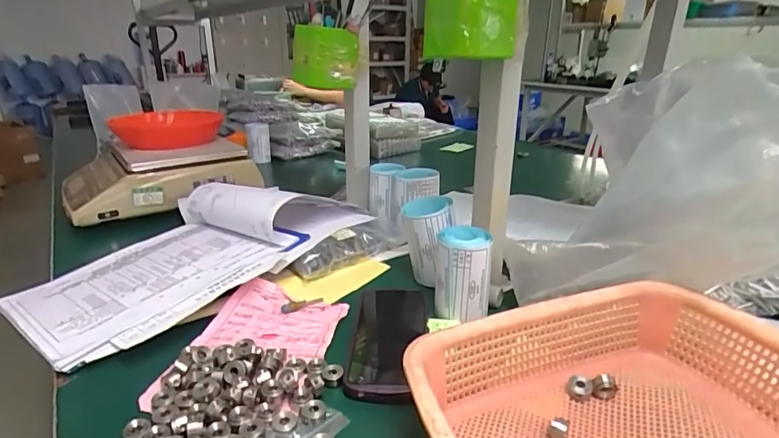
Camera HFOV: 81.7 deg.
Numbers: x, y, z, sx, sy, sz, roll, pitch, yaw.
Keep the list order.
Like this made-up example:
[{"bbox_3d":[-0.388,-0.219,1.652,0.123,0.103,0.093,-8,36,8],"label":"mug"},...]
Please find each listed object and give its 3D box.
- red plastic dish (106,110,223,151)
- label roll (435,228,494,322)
[{"bbox_3d":[-0.456,-0.189,0.937,0.205,0.053,0.204,-12,23,-22],"label":"red plastic dish"},{"bbox_3d":[0.083,0.059,0.506,0.058,0.091,0.057,6,22,14],"label":"label roll"}]

